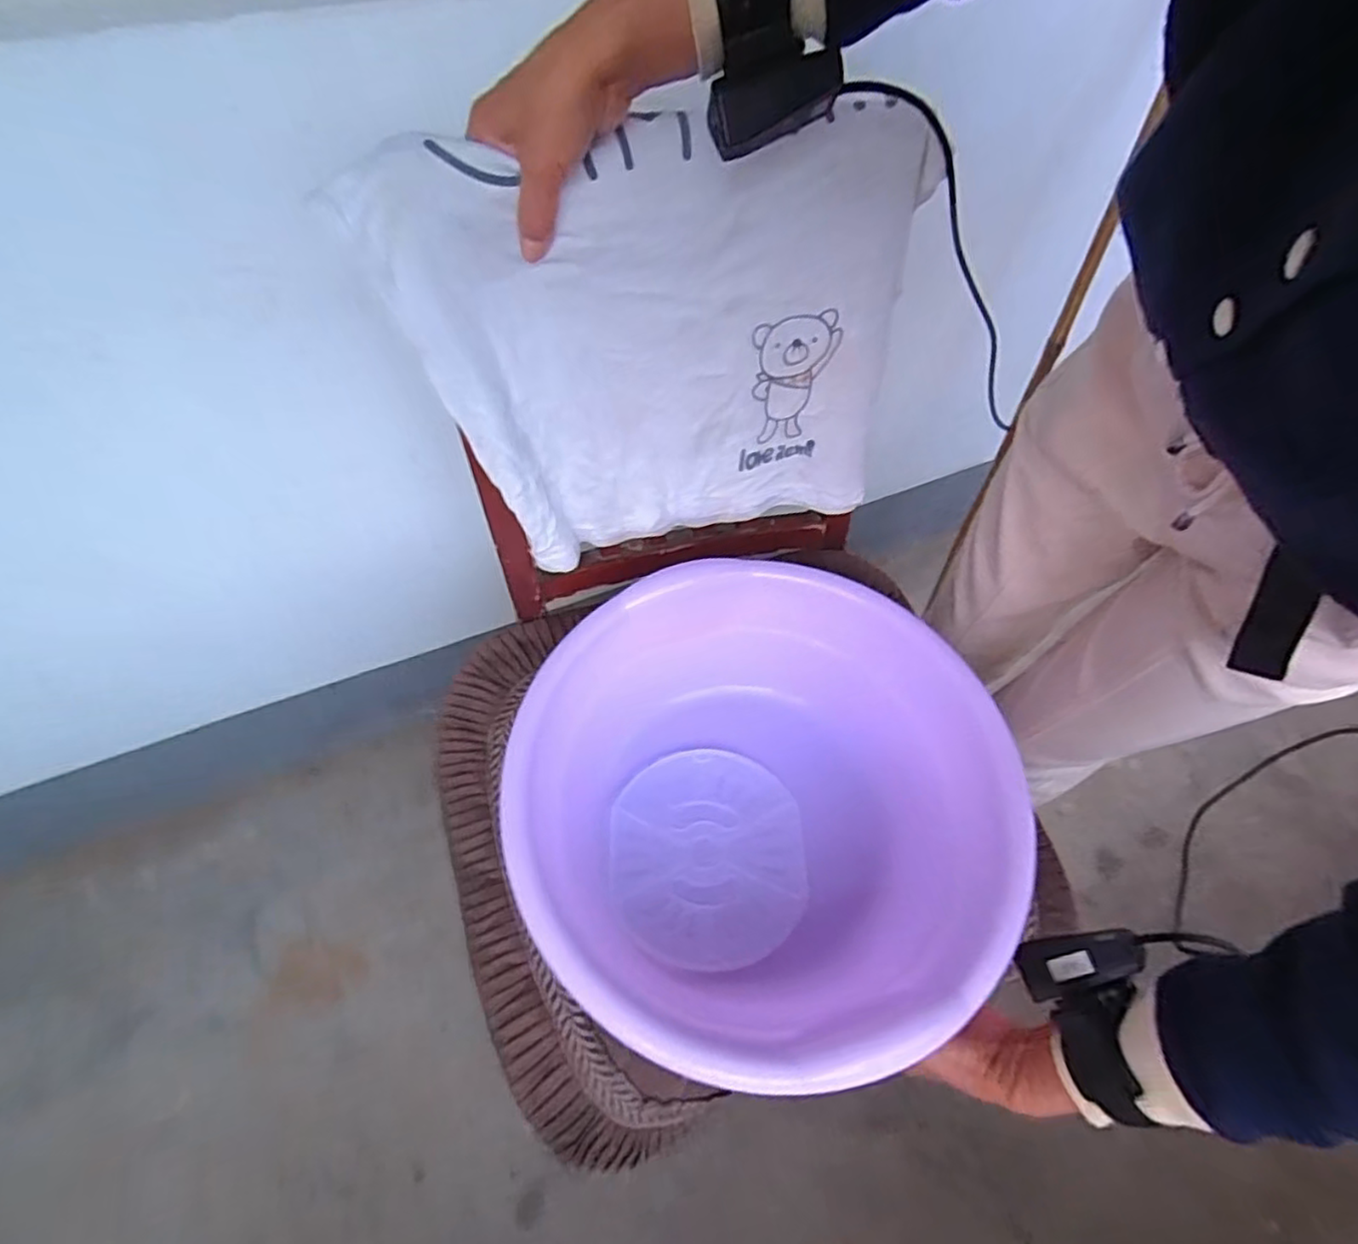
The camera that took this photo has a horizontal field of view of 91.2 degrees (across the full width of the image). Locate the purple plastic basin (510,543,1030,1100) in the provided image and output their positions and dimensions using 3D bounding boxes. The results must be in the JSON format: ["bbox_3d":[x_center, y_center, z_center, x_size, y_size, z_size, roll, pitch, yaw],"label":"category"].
[{"bbox_3d":[0.062,0.139,0.511,0.331,0.144,0.338,0,58,0],"label":"purple plastic basin"}]

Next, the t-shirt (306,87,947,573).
[{"bbox_3d":[-0.004,-0.186,0.498,0.357,0.298,0.073,-14,59,-8],"label":"t-shirt"}]

